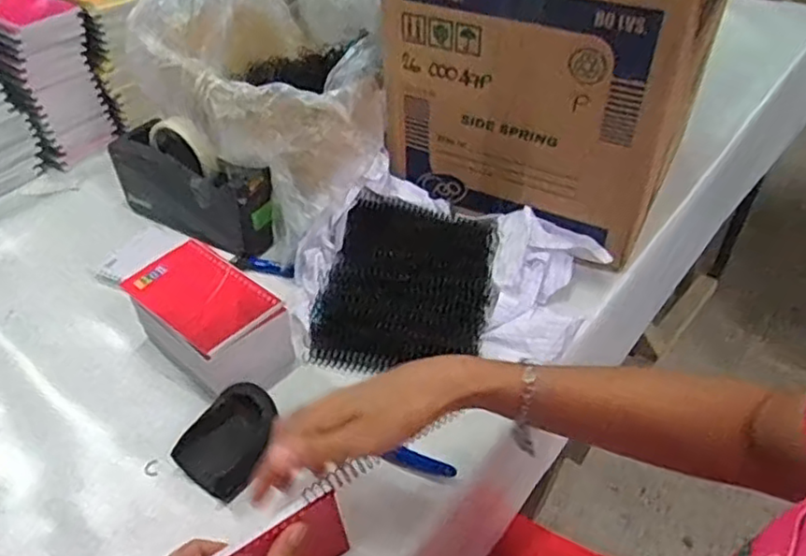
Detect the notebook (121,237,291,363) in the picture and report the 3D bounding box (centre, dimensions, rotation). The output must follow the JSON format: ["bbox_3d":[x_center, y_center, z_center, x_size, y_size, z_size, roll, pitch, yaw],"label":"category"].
[{"bbox_3d":[-0.176,0.015,0.566,0.129,0.013,0.079,30,52,30],"label":"notebook"}]

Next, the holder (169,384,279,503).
[{"bbox_3d":[-0.143,0.128,0.528,0.066,0.031,0.084,18,45,18],"label":"holder"}]

